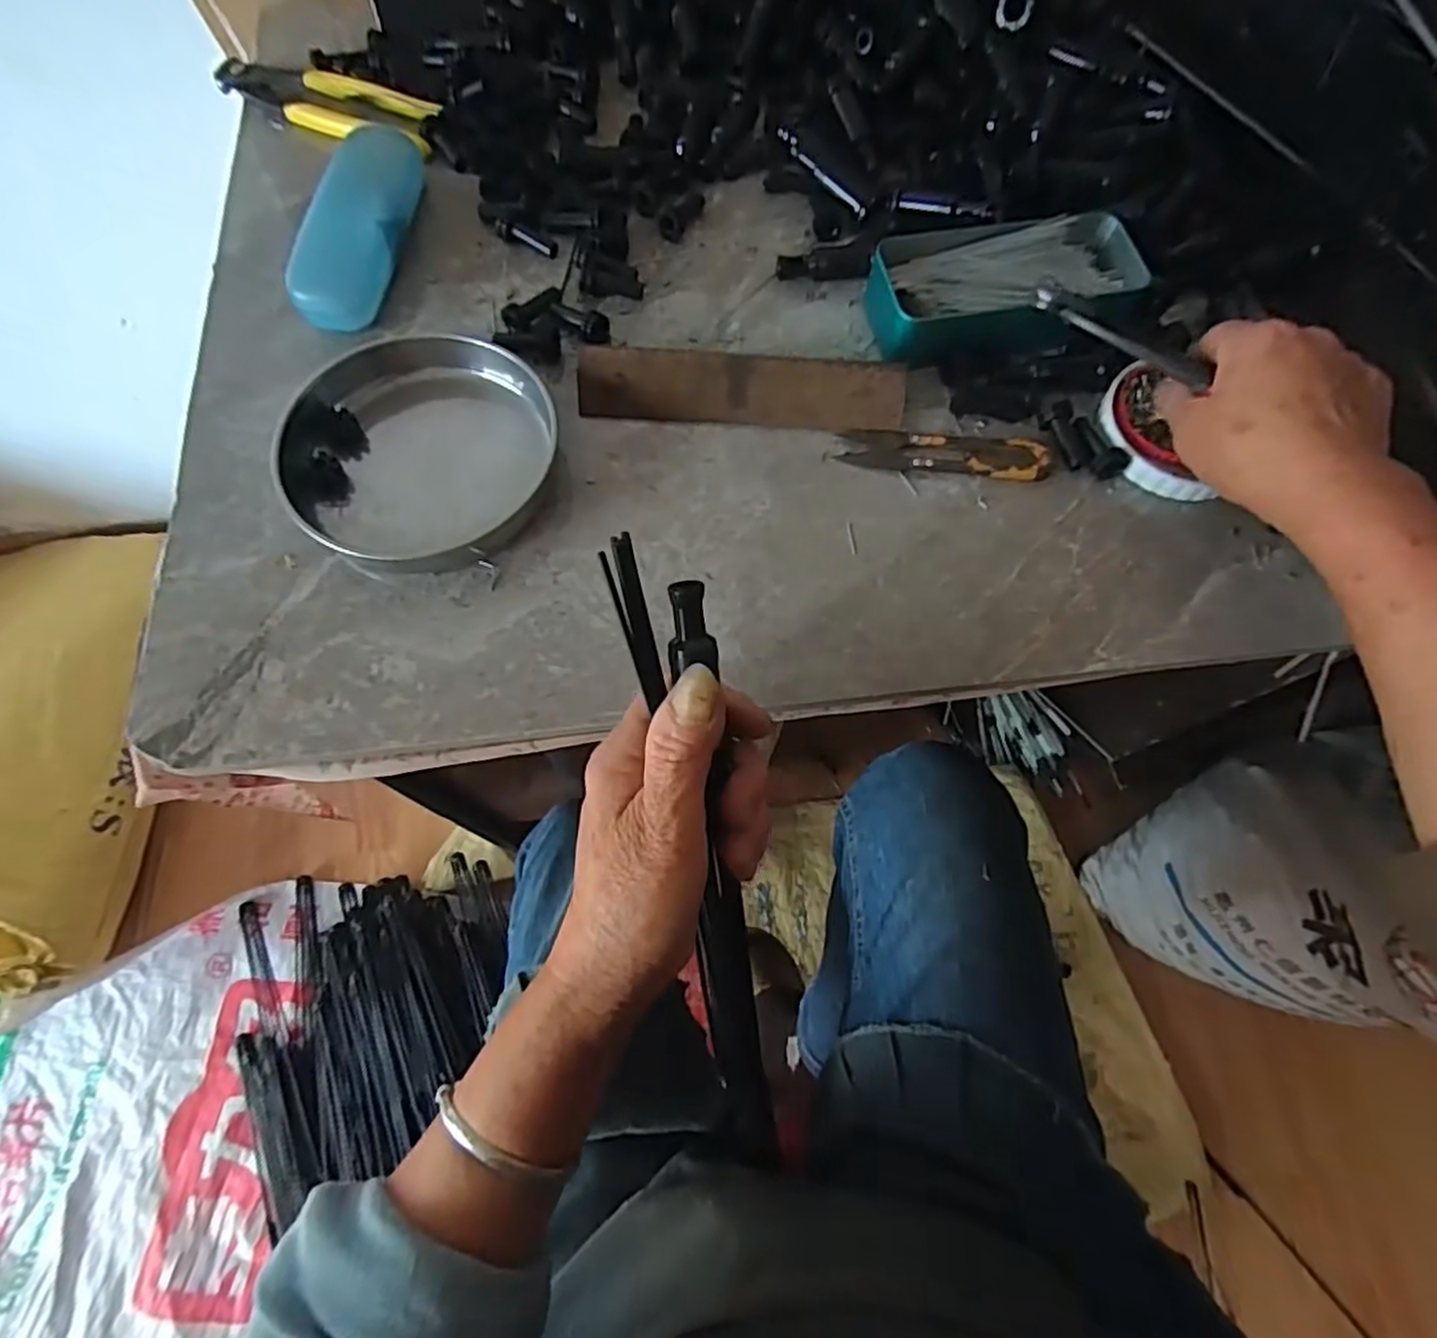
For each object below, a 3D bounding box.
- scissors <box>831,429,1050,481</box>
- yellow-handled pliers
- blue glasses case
[{"bbox_3d":[0.125,-0.120,0.401,0.111,0.004,0.026,5,68,1],"label":"scissors"},{"bbox_3d":[-0.265,-0.395,0.506,0.177,0.023,0.053,25,70,8],"label":"yellow-handled pliers"},{"bbox_3d":[-0.216,-0.269,0.435,0.043,0.035,0.147,6,68,1],"label":"blue glasses case"}]

